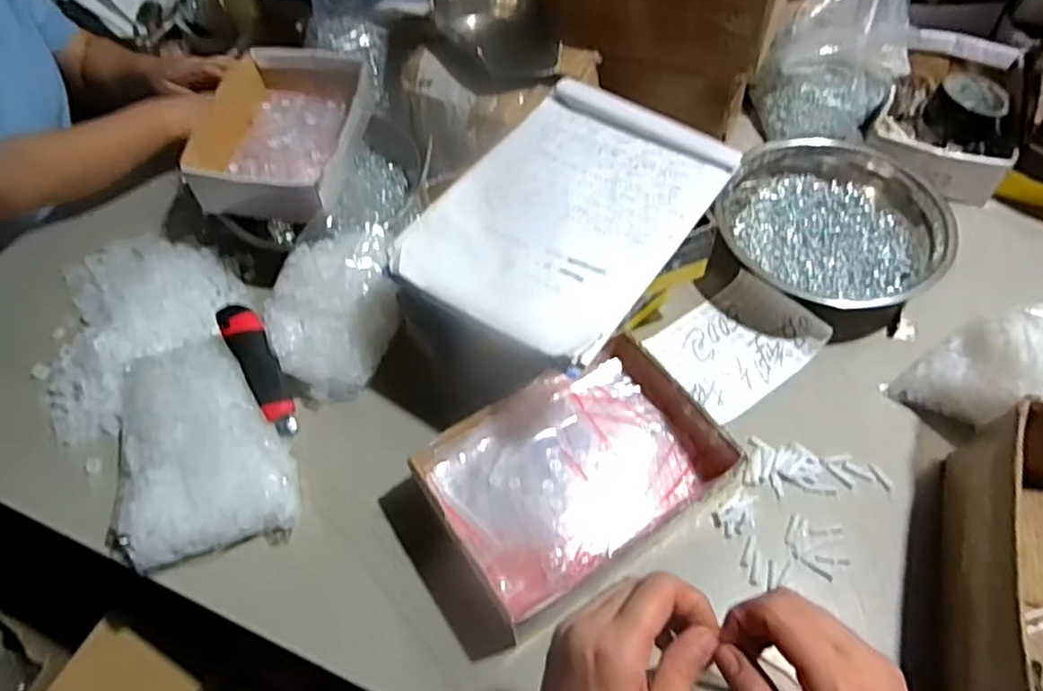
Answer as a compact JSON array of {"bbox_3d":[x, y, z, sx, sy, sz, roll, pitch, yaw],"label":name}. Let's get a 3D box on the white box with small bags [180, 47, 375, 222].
[{"bbox_3d":[-0.286,-0.257,0.807,0.189,0.070,0.241,6,57,6],"label":"white box with small bags"}]

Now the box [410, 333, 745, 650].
[{"bbox_3d":[0.053,0.119,0.618,0.250,0.066,0.182,-29,60,-16],"label":"box"}]

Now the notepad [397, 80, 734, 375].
[{"bbox_3d":[0.044,-0.132,0.632,0.222,0.013,0.301,30,62,21],"label":"notepad"}]

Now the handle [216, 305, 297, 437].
[{"bbox_3d":[-0.262,0.025,0.676,0.037,0.030,0.152,-27,73,-15],"label":"handle"}]

